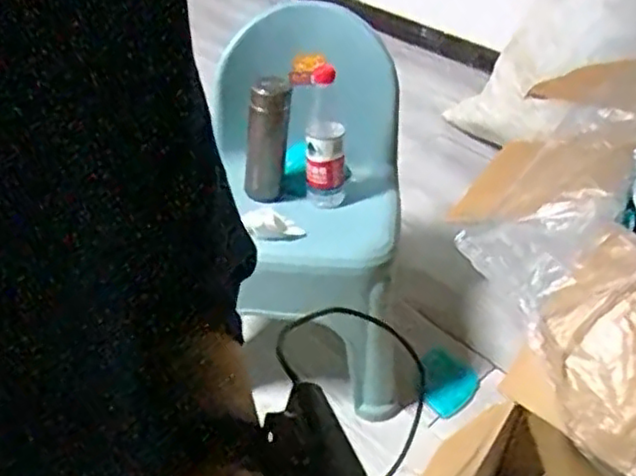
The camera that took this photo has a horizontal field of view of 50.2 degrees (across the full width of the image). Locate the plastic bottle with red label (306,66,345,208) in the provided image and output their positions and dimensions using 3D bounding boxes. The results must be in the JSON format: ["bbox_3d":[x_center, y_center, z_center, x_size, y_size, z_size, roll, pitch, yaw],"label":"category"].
[{"bbox_3d":[0.013,-0.112,1.074,0.065,0.128,0.051,4,38,2],"label":"plastic bottle with red label"}]

